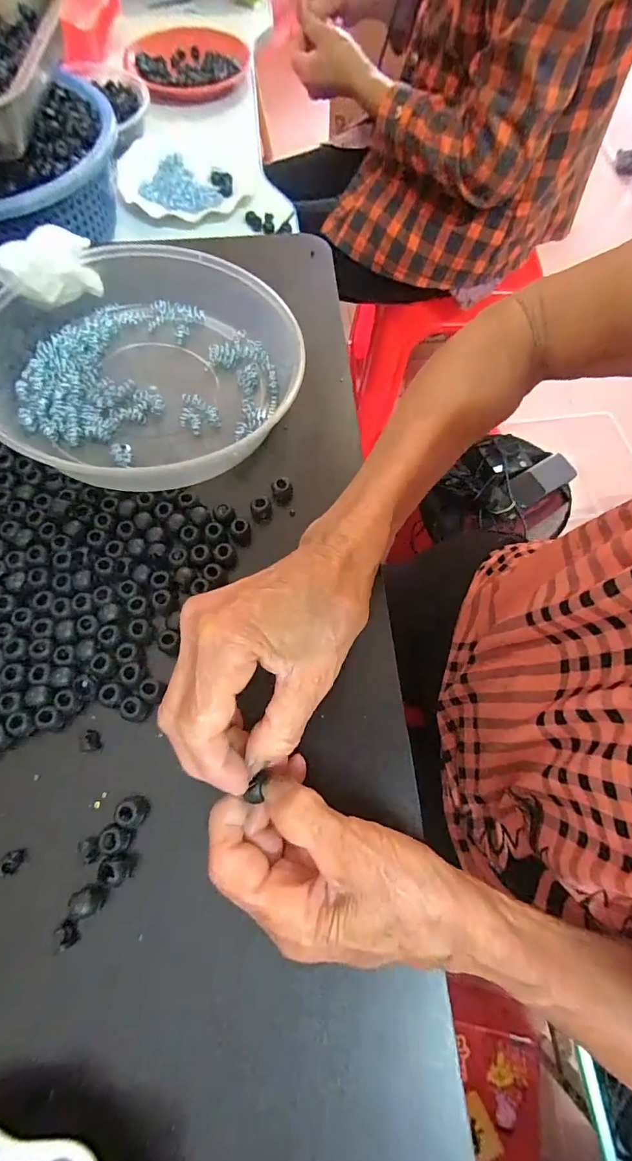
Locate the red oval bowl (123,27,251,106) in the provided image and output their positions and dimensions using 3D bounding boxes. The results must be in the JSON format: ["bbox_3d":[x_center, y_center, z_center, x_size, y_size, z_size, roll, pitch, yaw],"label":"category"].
[{"bbox_3d":[-0.210,-0.841,0.747,0.185,0.032,0.174,-23,71,-11],"label":"red oval bowl"}]

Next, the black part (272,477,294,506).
[{"bbox_3d":[-0.025,-0.064,0.332,0.015,0.017,0.013,-10,69,-6],"label":"black part"}]

